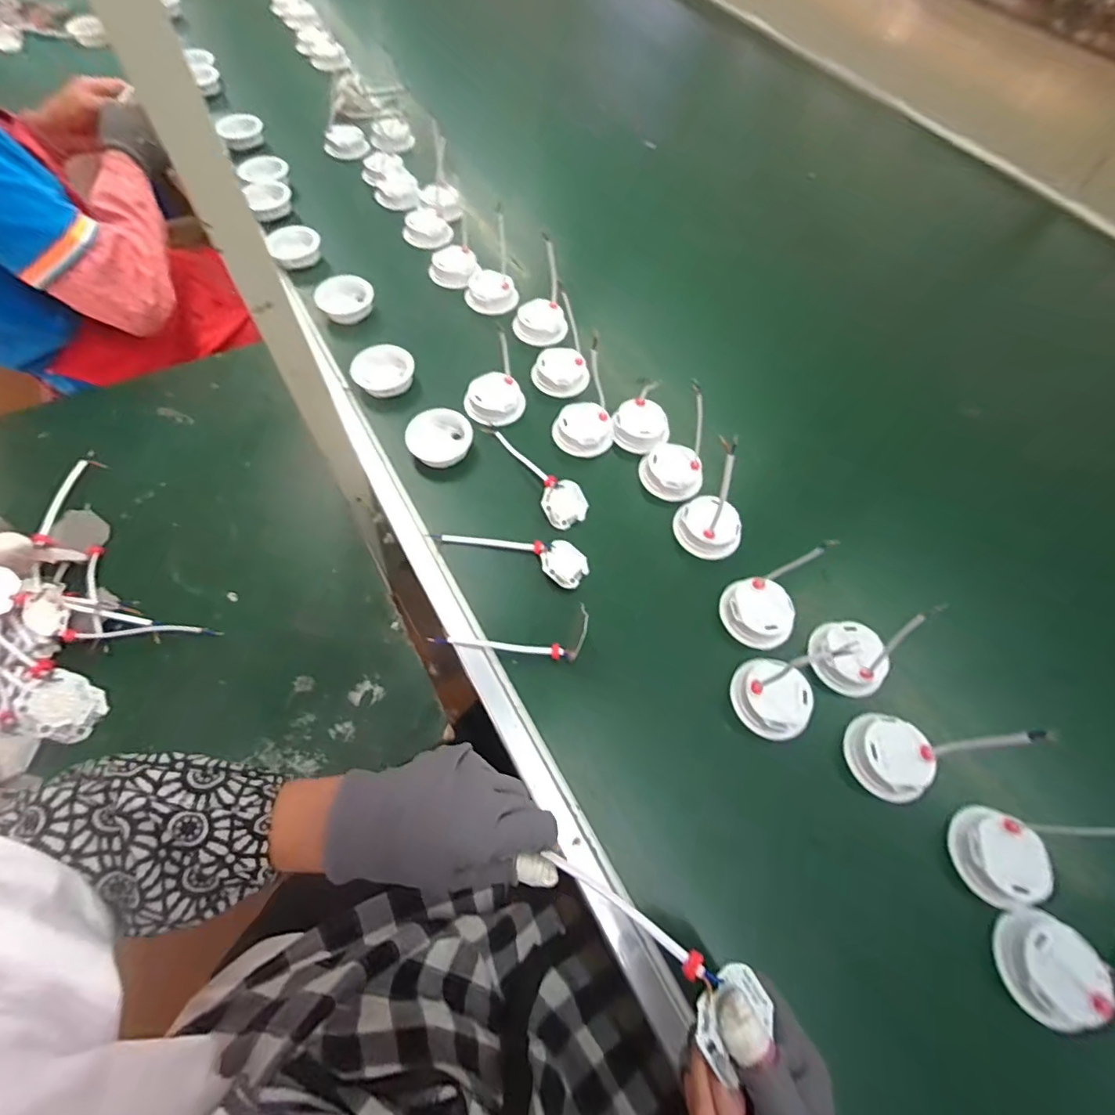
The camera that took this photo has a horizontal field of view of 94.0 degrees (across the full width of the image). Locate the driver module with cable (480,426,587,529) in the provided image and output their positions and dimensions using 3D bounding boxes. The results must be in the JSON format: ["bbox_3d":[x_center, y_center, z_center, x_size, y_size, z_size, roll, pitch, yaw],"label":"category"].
[{"bbox_3d":[-0.024,-0.105,0.595,0.050,0.020,0.168,-28,66,-18],"label":"driver module with cable"}]

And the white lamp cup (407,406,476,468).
[{"bbox_3d":[-0.136,-0.138,0.603,0.071,0.034,0.066,2,60,-3],"label":"white lamp cup"}]

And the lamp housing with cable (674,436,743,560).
[{"bbox_3d":[0.167,-0.058,0.520,0.072,0.129,0.060,37,64,16],"label":"lamp housing with cable"}]

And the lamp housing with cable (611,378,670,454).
[{"bbox_3d":[0.102,-0.167,0.618,0.067,0.065,0.068,17,61,5],"label":"lamp housing with cable"}]

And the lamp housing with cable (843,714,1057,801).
[{"bbox_3d":[0.308,0.153,0.421,0.070,0.136,0.072,2,60,-3],"label":"lamp housing with cable"}]

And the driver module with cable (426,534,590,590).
[{"bbox_3d":[-0.046,-0.015,0.545,0.163,0.014,0.051,21,61,8],"label":"driver module with cable"}]

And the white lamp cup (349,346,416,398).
[{"bbox_3d":[-0.215,-0.231,0.642,0.073,0.027,0.060,-18,65,-14],"label":"white lamp cup"}]

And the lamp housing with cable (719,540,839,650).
[{"bbox_3d":[0.205,0.027,0.471,0.065,0.135,0.070,-32,68,-20],"label":"lamp housing with cable"}]

